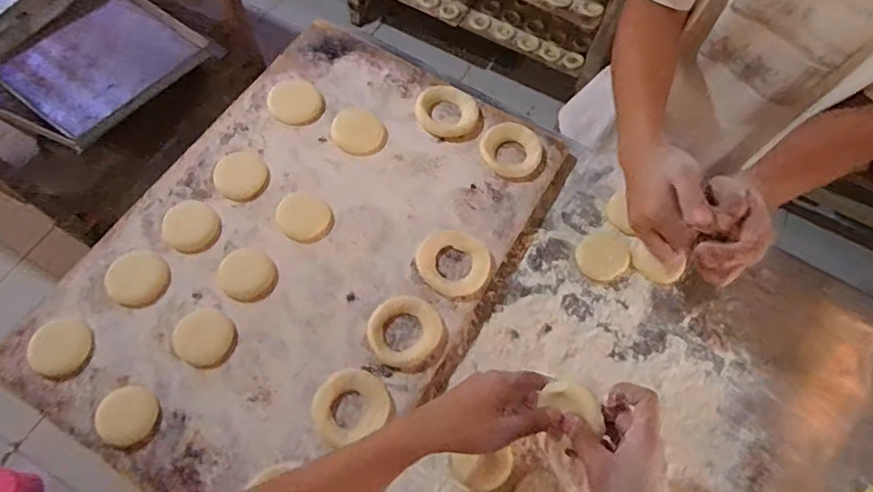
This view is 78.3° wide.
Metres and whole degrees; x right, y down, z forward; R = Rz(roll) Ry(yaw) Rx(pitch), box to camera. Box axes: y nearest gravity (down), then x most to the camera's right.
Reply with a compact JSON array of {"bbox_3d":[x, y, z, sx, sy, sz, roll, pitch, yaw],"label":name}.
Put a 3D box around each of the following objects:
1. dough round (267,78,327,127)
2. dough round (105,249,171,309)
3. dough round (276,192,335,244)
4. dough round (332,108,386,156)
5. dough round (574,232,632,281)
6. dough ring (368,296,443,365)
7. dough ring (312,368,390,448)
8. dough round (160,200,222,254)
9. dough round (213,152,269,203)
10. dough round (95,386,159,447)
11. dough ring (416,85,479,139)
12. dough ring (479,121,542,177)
[{"bbox_3d":[-0.193,-0.197,0.735,0.068,0.009,0.075,-35,71,-17],"label":"dough round"},{"bbox_3d":[-0.341,0.038,0.613,0.063,0.016,0.061,1,65,-2],"label":"dough round"},{"bbox_3d":[-0.163,-0.034,0.663,0.067,0.008,0.059,20,66,7],"label":"dough round"},{"bbox_3d":[-0.107,-0.155,0.727,0.074,0.006,0.067,41,70,16],"label":"dough round"},{"bbox_3d":[0.213,0.013,0.686,0.067,0.008,0.061,1,65,-2],"label":"dough round"},{"bbox_3d":[-0.037,0.096,0.609,0.078,0.012,0.080,1,65,-2],"label":"dough ring"},{"bbox_3d":[-0.093,0.170,0.576,0.078,0.010,0.070,-21,67,-11],"label":"dough ring"},{"bbox_3d":[-0.297,-0.024,0.648,0.069,0.008,0.062,29,67,11],"label":"dough round"},{"bbox_3d":[-0.249,-0.090,0.682,0.064,0.010,0.061,1,65,-2],"label":"dough round"},{"bbox_3d":[-0.318,0.174,0.550,0.055,0.013,0.057,1,65,-2],"label":"dough round"},{"bbox_3d":[0.013,-0.185,0.735,0.083,0.022,0.066,29,67,11],"label":"dough ring"},{"bbox_3d":[0.099,-0.129,0.713,0.073,0.016,0.079,1,65,-2],"label":"dough ring"}]

